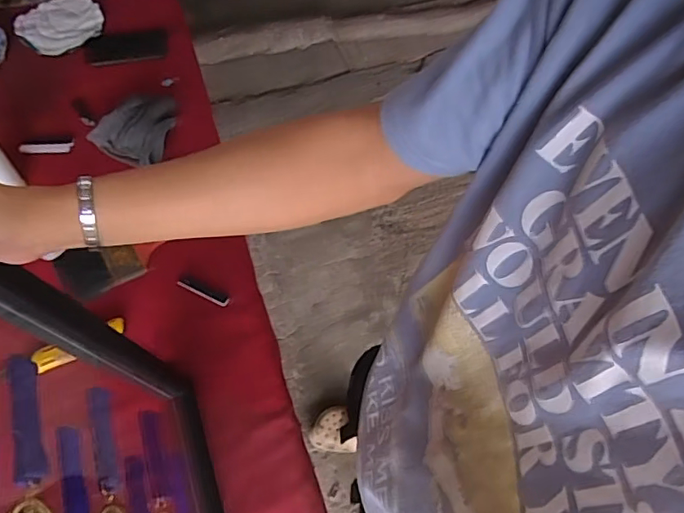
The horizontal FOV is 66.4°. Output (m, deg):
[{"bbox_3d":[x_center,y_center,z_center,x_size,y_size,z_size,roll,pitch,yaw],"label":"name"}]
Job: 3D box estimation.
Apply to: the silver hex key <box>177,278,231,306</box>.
[{"bbox_3d":[-0.206,0.053,0.779,0.081,0.009,0.013,20,61,9],"label":"silver hex key"}]

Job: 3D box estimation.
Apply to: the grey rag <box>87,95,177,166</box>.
[{"bbox_3d":[-0.353,-0.234,0.924,0.120,0.045,0.141,21,61,10],"label":"grey rag"}]

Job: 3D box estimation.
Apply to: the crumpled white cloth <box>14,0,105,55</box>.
[{"bbox_3d":[-0.576,-0.478,1.070,0.160,0.023,0.165,-34,67,-19],"label":"crumpled white cloth"}]

